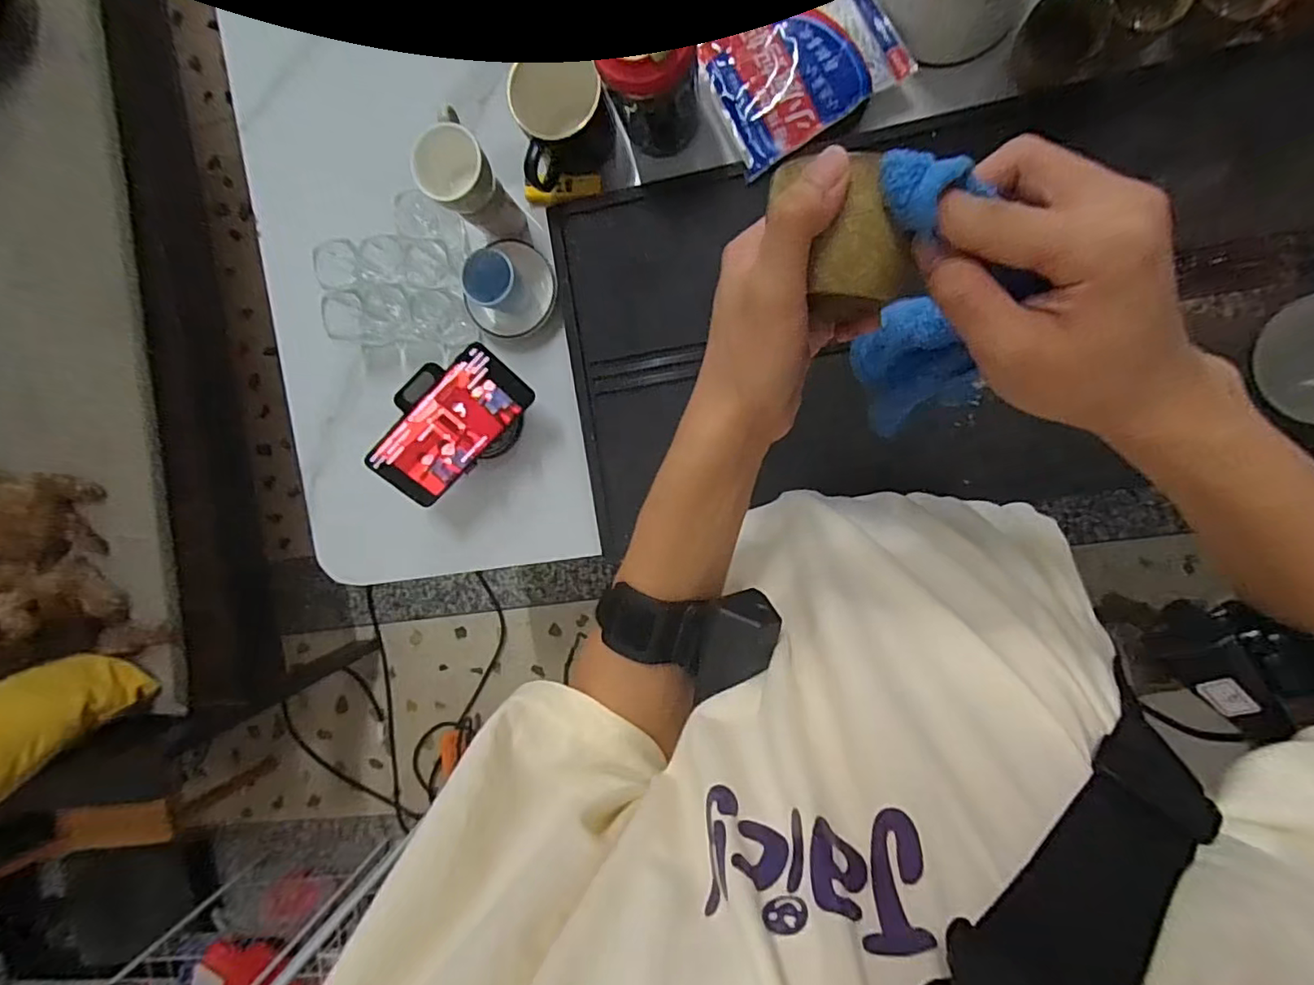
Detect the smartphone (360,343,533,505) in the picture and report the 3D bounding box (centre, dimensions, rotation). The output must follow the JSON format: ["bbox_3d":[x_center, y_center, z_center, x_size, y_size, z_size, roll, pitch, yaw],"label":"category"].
[{"bbox_3d":[-0.201,-0.063,0.571,0.163,0.011,0.079,-44,117,9],"label":"smartphone"}]

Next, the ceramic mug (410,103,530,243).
[{"bbox_3d":[-0.175,-0.292,0.567,0.060,0.132,0.072,-39,88,9],"label":"ceramic mug"}]

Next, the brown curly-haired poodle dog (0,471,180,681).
[{"bbox_3d":[-0.998,0.131,0.929,0.127,0.241,0.333,-32,89,9],"label":"brown curly-haired poodle dog"}]

